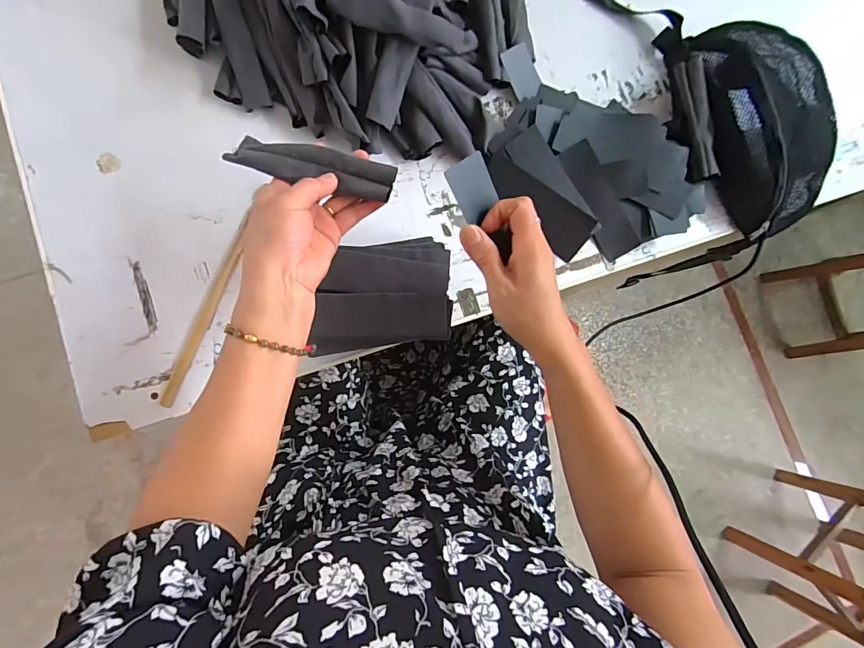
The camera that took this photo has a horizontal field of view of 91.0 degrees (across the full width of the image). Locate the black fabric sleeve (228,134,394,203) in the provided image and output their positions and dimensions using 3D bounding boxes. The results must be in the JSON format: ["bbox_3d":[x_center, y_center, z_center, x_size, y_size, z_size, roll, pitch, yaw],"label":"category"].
[{"bbox_3d":[-0.105,-0.140,0.381,0.143,0.014,0.036,12,84,-1],"label":"black fabric sleeve"}]

